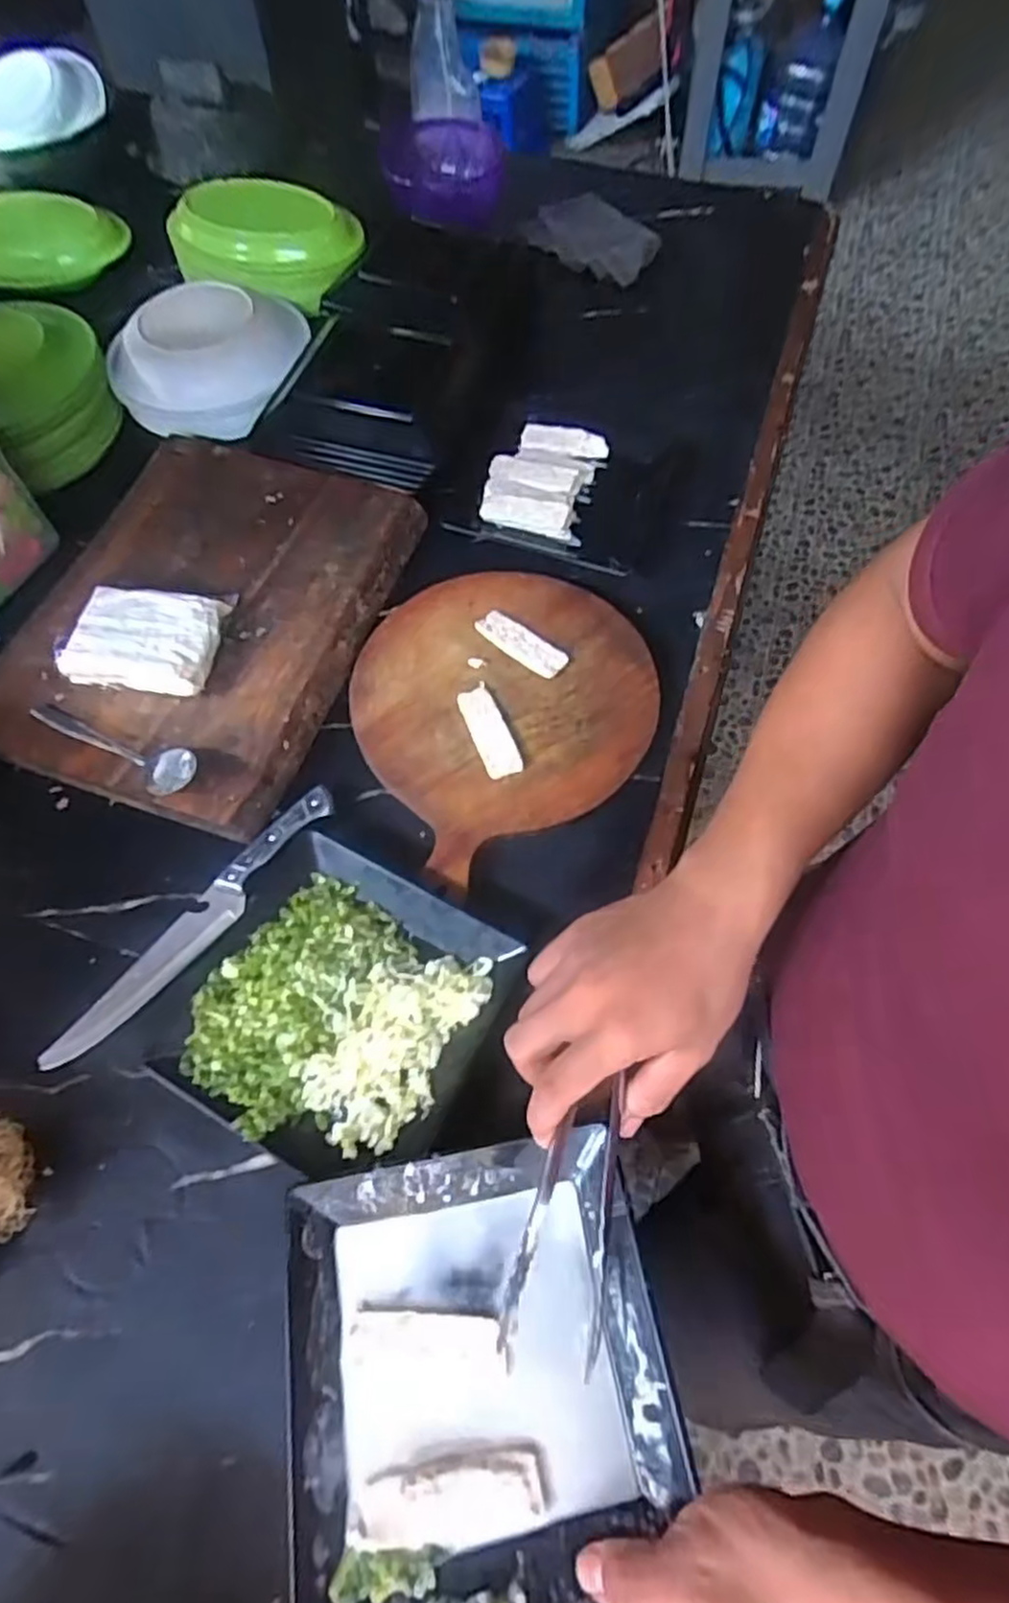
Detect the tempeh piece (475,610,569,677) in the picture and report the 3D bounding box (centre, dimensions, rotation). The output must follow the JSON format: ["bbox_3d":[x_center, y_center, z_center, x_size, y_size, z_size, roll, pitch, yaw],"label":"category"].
[{"bbox_3d":[0.015,-0.137,0.637,0.087,0.008,0.026,35,69,17],"label":"tempeh piece"}]

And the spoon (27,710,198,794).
[{"bbox_3d":[-0.308,-0.050,0.579,0.162,0.027,0.039,27,67,13],"label":"spoon"}]

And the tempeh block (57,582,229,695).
[{"bbox_3d":[-0.300,-0.134,0.615,0.115,0.030,0.088,6,64,4],"label":"tempeh block"}]

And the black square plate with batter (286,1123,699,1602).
[{"bbox_3d":[-0.017,0.293,0.391,0.195,0.038,0.190,-9,66,-6],"label":"black square plate with batter"}]

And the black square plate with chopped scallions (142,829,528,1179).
[{"bbox_3d":[-0.119,0.137,0.511,0.207,0.052,0.191,24,66,12],"label":"black square plate with chopped scallions"}]

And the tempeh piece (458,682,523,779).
[{"bbox_3d":[-0.012,-0.058,0.601,0.029,0.009,0.085,-20,65,-9],"label":"tempeh piece"}]

